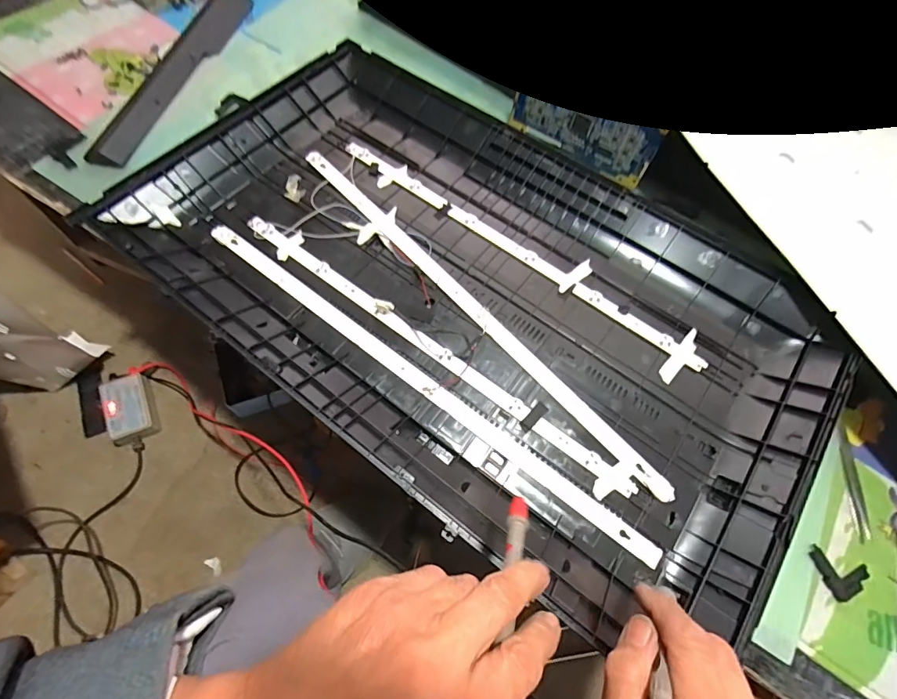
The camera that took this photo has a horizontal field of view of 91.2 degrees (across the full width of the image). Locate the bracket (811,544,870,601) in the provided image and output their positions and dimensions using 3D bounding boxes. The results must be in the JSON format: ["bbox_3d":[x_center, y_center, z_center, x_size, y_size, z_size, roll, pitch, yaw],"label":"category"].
[{"bbox_3d":[0.365,0.212,0.409,0.054,0.011,0.040,23,63,3],"label":"bracket"}]

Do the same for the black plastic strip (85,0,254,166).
[{"bbox_3d":[-0.366,-0.400,0.605,0.060,0.010,0.387,12,64,2],"label":"black plastic strip"}]

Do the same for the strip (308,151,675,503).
[{"bbox_3d":[0.014,-0.054,0.476,0.020,0.006,0.548,-38,73,-19],"label":"strip"}]

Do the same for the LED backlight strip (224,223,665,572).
[{"bbox_3d":[-0.038,0.024,0.440,0.543,0.011,0.024,36,68,13],"label":"LED backlight strip"}]

